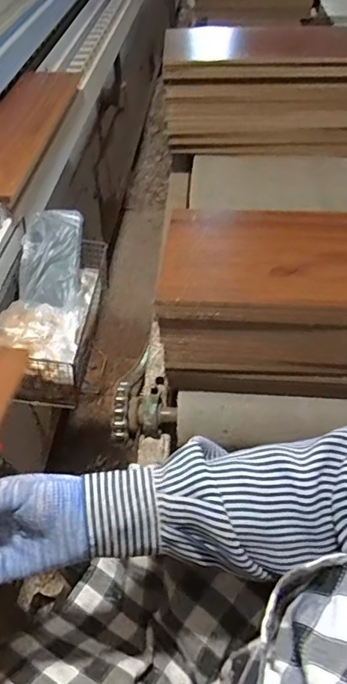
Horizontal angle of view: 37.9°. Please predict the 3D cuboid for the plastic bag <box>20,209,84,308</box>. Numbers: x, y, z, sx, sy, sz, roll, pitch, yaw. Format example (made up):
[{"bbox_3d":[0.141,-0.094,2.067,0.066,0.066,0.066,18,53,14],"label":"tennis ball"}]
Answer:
[{"bbox_3d":[-0.187,-0.134,0.778,0.087,0.027,0.163,3,74,-7],"label":"plastic bag"}]

